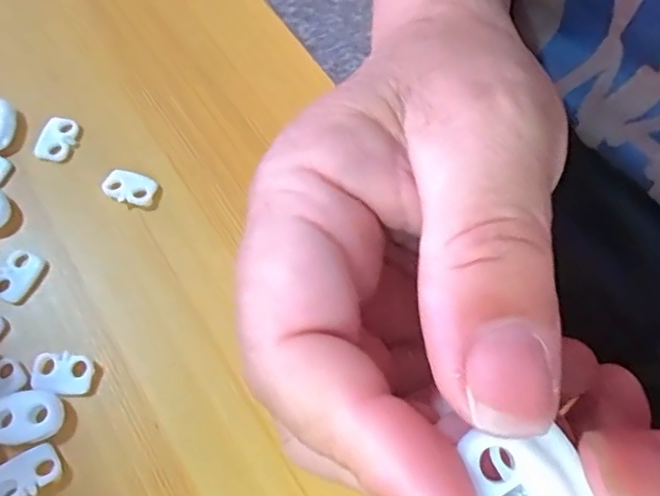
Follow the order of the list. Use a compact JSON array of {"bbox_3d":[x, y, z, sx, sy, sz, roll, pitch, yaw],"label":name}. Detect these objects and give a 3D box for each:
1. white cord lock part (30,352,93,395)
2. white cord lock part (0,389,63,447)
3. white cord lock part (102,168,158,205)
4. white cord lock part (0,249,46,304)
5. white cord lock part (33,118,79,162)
[{"bbox_3d":[-0.084,0.039,0.184,0.018,0.004,0.012,10,65,4],"label":"white cord lock part"},{"bbox_3d":[-0.092,0.051,0.176,0.021,0.004,0.015,-10,65,-6],"label":"white cord lock part"},{"bbox_3d":[-0.073,-0.022,0.214,0.019,0.005,0.012,17,65,7],"label":"white cord lock part"},{"bbox_3d":[-0.106,0.009,0.197,0.013,0.004,0.018,19,66,8],"label":"white cord lock part"},{"bbox_3d":[-0.103,-0.041,0.223,0.013,0.005,0.018,24,67,10],"label":"white cord lock part"}]

